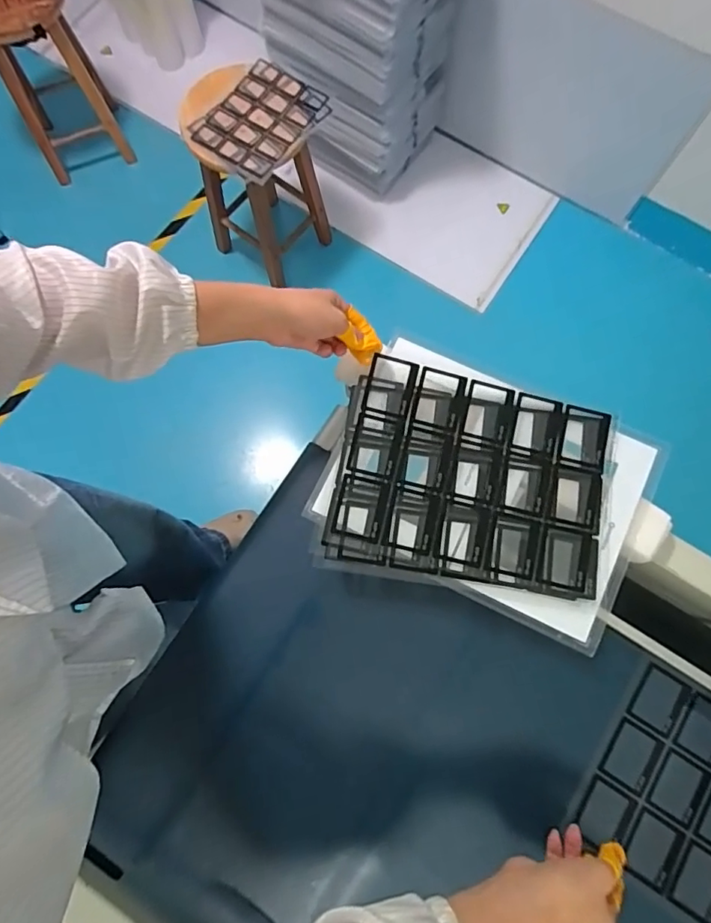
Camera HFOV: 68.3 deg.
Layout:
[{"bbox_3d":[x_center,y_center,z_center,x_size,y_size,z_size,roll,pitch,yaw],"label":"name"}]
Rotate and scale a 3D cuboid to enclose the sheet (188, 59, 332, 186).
[{"bbox_3d":[-0.220,-0.804,1.231,0.225,0.034,0.291,39,79,8],"label":"sheet"}]

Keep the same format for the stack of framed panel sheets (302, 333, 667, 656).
[{"bbox_3d":[0.137,0.028,0.557,0.330,0.041,0.250,21,77,4],"label":"stack of framed panel sheets"}]

